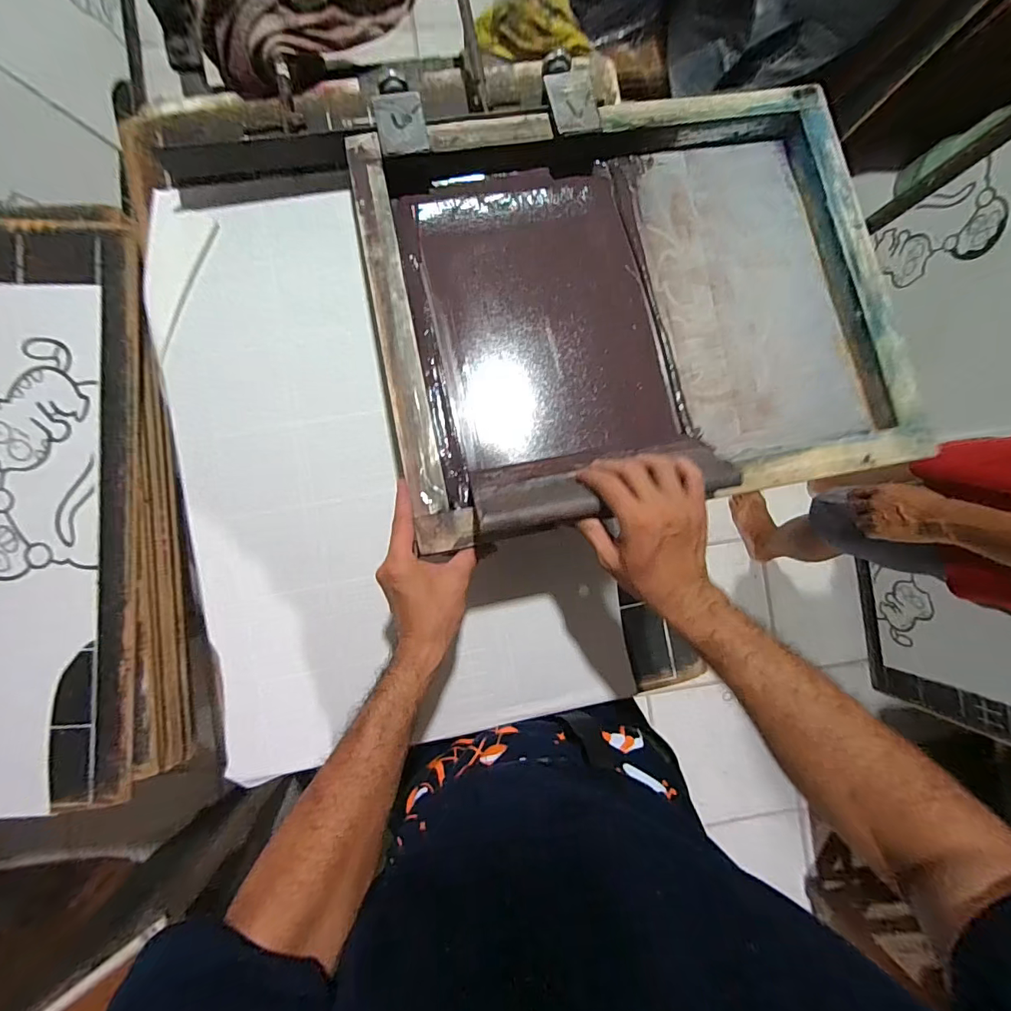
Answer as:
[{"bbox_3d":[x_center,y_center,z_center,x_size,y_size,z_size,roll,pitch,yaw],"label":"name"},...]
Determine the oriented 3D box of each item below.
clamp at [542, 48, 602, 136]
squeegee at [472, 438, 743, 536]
[{"bbox_3d":[0.074,-0.466,0.529,0.053,0.024,0.107,-10,88,-3],"label":"clamp"},{"bbox_3d":[0.092,-0.023,0.459,0.245,0.092,0.030,-11,127,-7],"label":"squeegee"}]

